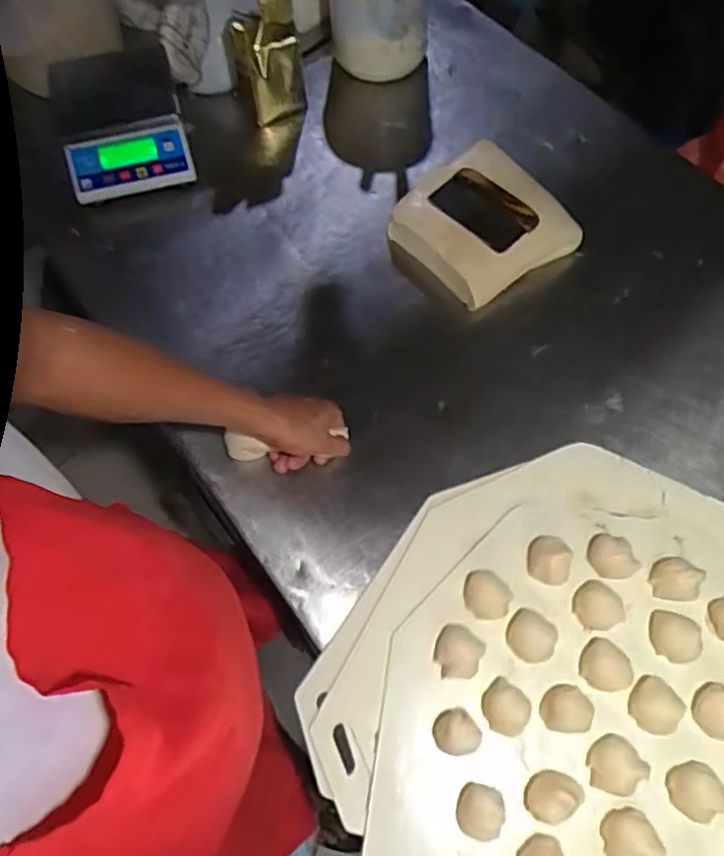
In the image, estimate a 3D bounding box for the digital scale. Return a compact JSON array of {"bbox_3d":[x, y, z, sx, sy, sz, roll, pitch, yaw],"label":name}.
[{"bbox_3d":[-0.388,-0.490,1.010,0.198,0.082,0.291,-16,64,-6],"label":"digital scale"}]

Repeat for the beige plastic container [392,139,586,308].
[{"bbox_3d":[0.171,-0.300,0.914,0.224,0.069,0.223,-34,67,-14],"label":"beige plastic container"}]

